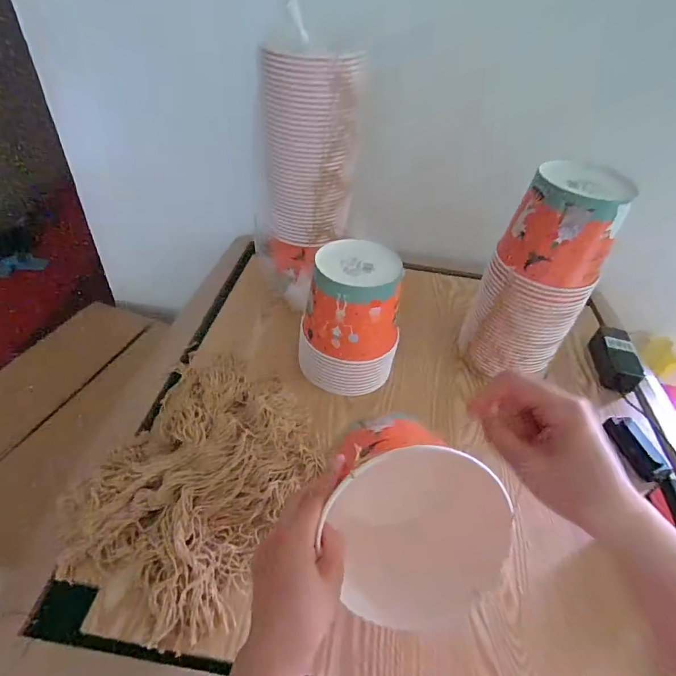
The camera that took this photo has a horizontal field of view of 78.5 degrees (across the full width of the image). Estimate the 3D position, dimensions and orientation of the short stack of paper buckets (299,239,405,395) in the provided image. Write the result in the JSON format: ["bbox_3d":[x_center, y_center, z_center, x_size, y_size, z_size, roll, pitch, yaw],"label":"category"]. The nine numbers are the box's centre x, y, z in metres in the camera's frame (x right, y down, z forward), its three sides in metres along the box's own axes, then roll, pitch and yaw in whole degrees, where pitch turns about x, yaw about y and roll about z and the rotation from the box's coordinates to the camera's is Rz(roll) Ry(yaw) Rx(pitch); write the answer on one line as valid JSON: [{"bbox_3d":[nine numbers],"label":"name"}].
[{"bbox_3d":[0.024,-0.031,0.678,0.160,0.206,0.138,8,42,1],"label":"short stack of paper buckets"}]

